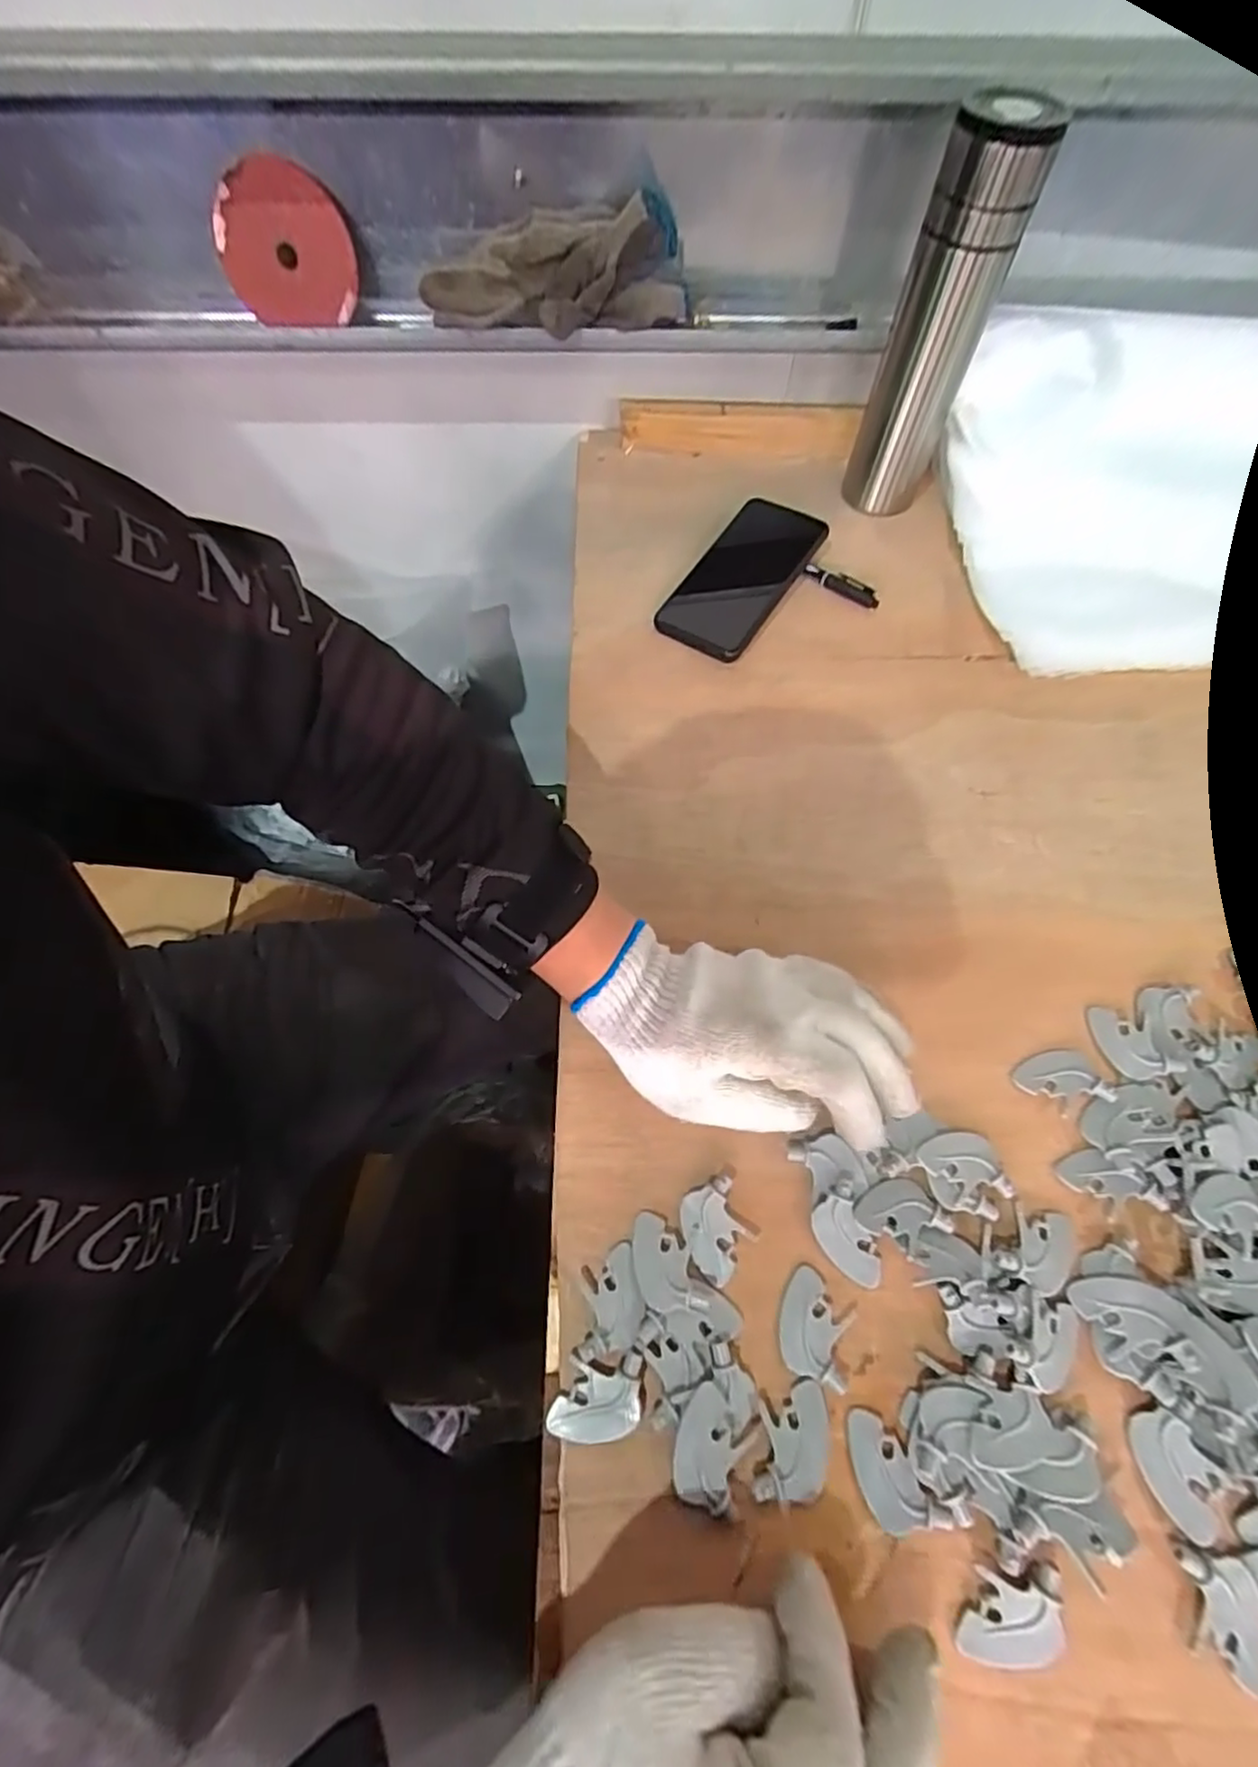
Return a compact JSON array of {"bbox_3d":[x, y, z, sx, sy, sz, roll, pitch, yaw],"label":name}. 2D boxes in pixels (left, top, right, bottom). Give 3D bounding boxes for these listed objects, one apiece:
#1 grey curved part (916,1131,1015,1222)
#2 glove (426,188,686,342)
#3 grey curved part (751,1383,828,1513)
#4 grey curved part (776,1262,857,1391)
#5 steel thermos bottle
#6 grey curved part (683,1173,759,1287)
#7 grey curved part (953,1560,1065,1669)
[{"bbox_3d":[0.176,0.153,0.341,0.044,0.008,0.040,-4,64,-2],"label":"grey curved part"},{"bbox_3d":[-0.059,-0.479,0.506,0.202,0.064,0.043,-3,64,-2],"label":"glove"},{"bbox_3d":[0.074,0.251,0.292,0.031,0.011,0.045,12,64,6],"label":"grey curved part"},{"bbox_3d":[0.090,0.213,0.312,0.033,0.008,0.044,15,65,7],"label":"grey curved part"},{"bbox_3d":[0.237,-0.426,0.508,0.068,0.233,0.063,17,65,8],"label":"steel thermos bottle"},{"bbox_3d":[0.044,0.176,0.330,0.032,0.007,0.042,-24,66,-12],"label":"grey curved part"},{"bbox_3d":[0.158,0.302,0.268,0.046,0.008,0.030,-3,64,-2],"label":"grey curved part"}]

